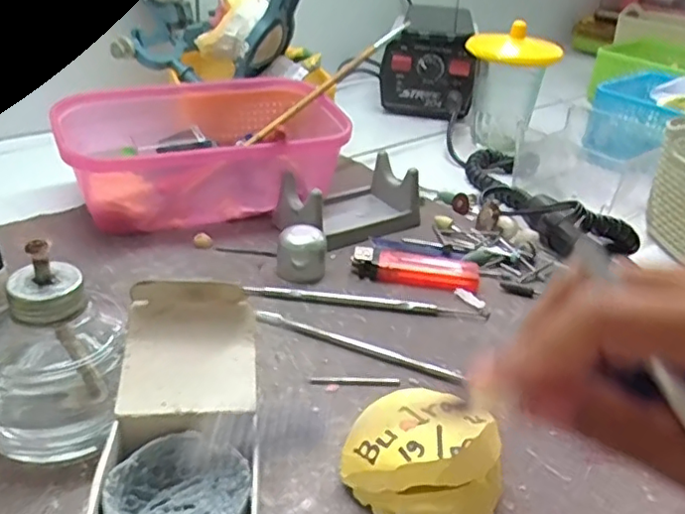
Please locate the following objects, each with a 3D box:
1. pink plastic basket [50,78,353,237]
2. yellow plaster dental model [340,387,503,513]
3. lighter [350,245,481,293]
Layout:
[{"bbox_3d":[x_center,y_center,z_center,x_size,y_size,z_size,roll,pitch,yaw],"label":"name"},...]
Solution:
[{"bbox_3d":[-0.099,-0.077,0.458,0.186,0.064,0.127,-14,37,-28],"label":"pink plastic basket"},{"bbox_3d":[0.033,0.079,0.250,0.059,0.039,0.045,18,34,19],"label":"yellow plaster dental model"},{"bbox_3d":[0.046,0.007,0.397,0.078,0.009,0.031,6,32,1],"label":"lighter"}]

